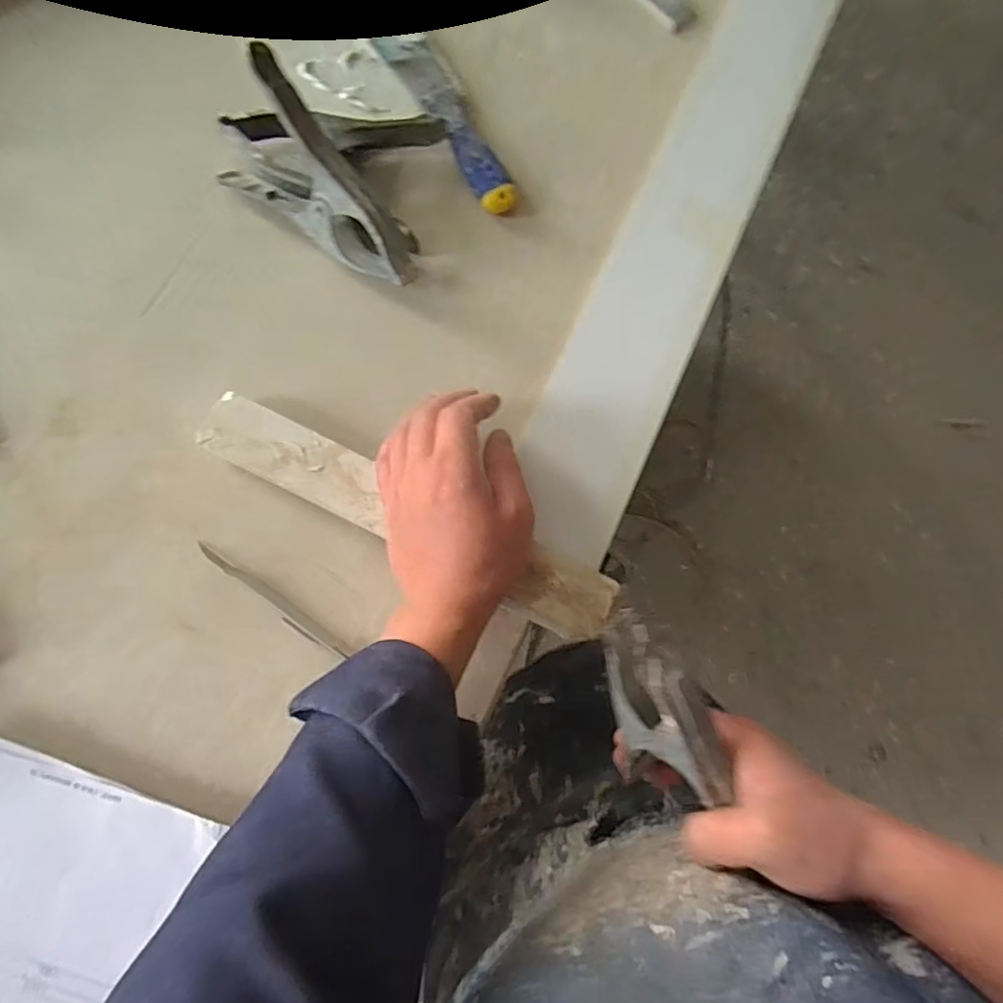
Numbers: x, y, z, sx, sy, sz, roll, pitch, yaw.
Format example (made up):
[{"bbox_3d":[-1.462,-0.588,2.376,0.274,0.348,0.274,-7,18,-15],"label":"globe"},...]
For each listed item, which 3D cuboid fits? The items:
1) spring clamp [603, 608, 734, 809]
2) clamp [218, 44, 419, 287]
[{"bbox_3d":[0.088,0.109,0.324,0.045,0.047,0.101,-13,82,-5],"label":"spring clamp"},{"bbox_3d":[-0.129,-0.222,0.417,0.158,0.085,0.063,42,78,2],"label":"clamp"}]

